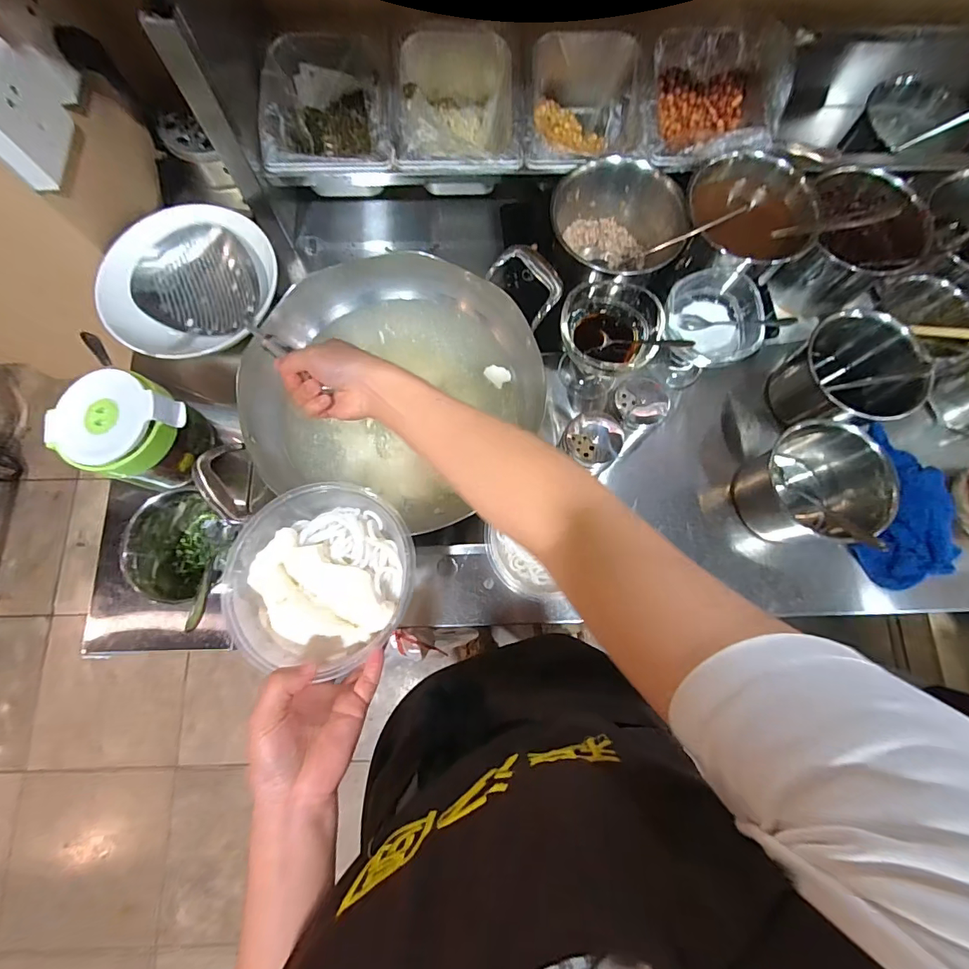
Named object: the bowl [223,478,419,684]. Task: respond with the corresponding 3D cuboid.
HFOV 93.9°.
[{"bbox_3d":[-0.128,0.070,0.368,0.137,0.047,0.143,0,77,0],"label":"bowl"}]

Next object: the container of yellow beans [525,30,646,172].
[{"bbox_3d":[0.128,-0.481,0.604,0.150,0.093,0.172,3,77,0],"label":"container of yellow beans"}]

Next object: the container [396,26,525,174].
[{"bbox_3d":[-0.032,-0.487,0.603,0.162,0.096,0.189,2,77,0],"label":"container"}]

